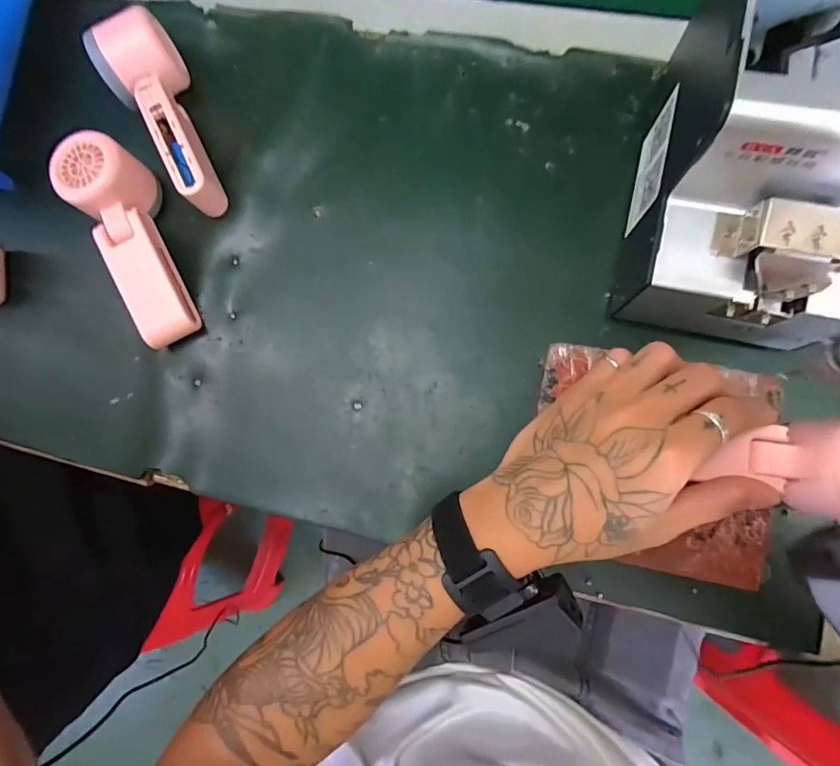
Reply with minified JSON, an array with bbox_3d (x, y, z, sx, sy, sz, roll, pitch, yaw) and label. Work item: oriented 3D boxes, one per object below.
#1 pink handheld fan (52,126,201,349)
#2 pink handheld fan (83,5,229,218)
[{"bbox_3d":[-0.218,-0.107,0.361,0.058,0.054,0.158,-28,81,2],"label":"pink handheld fan"},{"bbox_3d":[-0.191,-0.207,0.370,0.056,0.062,0.149,-33,81,2],"label":"pink handheld fan"}]

